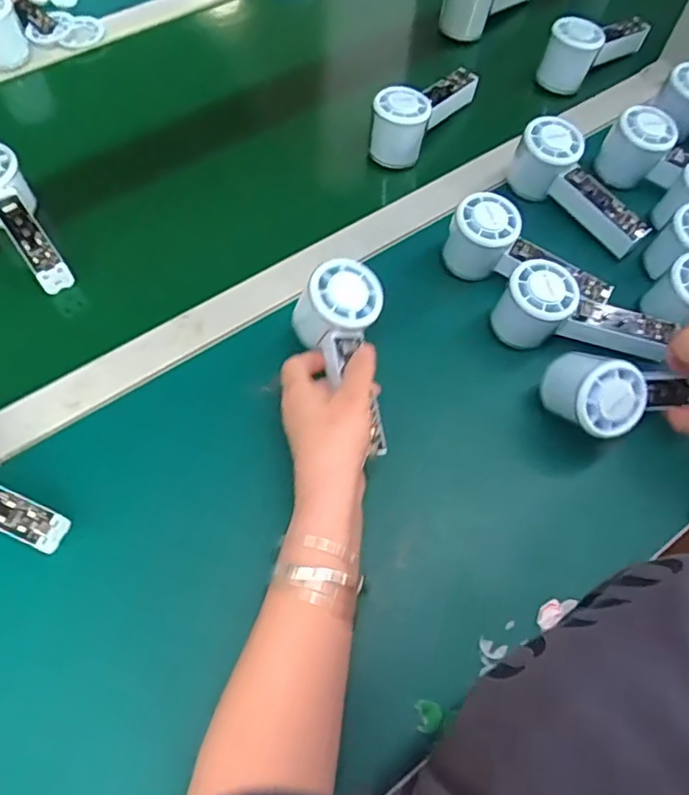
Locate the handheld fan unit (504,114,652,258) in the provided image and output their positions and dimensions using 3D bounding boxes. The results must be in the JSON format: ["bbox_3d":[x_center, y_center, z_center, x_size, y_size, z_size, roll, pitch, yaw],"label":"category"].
[{"bbox_3d":[0.229,-0.203,0.584,0.049,0.067,0.153,-42,86,-21],"label":"handheld fan unit"}]

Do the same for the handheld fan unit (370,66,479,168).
[{"bbox_3d":[0.086,-0.309,0.625,0.061,0.069,0.154,39,71,12],"label":"handheld fan unit"}]

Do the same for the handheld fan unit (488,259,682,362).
[{"bbox_3d":[0.203,-0.067,0.511,0.160,0.061,0.054,16,62,-9],"label":"handheld fan unit"}]

